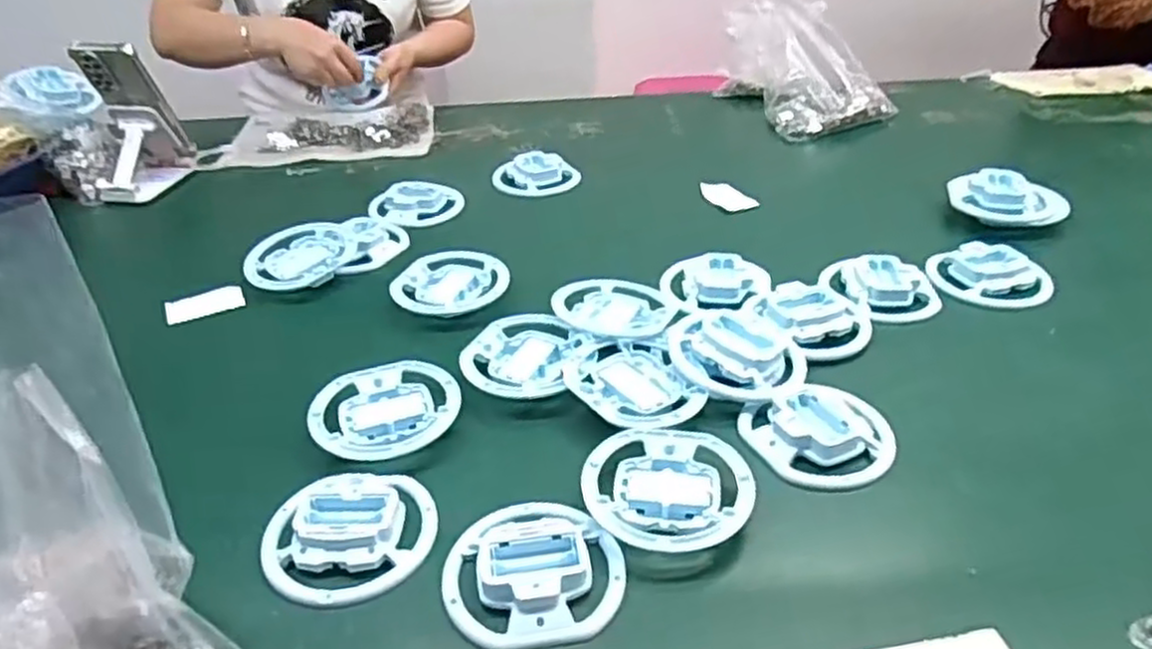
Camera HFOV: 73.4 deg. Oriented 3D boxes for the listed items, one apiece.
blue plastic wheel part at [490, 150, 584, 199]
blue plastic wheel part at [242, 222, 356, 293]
[{"bbox_3d":[-0.050,-0.181,0.931,0.093,0.022,0.083,-26,41,-31],"label":"blue plastic wheel part"},{"bbox_3d":[-0.272,-0.071,0.764,0.099,0.017,0.106,-8,35,-9],"label":"blue plastic wheel part"}]

